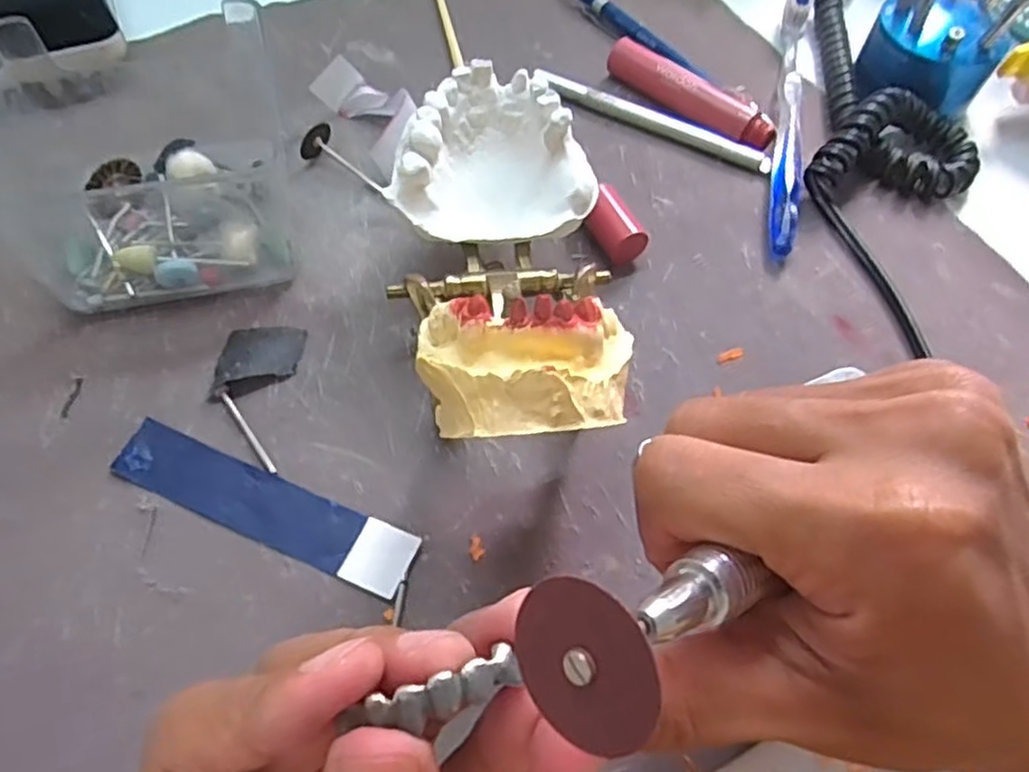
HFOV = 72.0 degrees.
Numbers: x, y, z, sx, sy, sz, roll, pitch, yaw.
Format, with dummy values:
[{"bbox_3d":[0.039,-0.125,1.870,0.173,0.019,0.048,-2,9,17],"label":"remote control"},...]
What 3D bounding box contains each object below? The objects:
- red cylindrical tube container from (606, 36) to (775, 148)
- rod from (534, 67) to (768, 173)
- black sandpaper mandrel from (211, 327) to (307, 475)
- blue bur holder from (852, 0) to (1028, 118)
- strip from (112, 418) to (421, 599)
[{"bbox_3d":[0.081,-0.136,0.332,0.088,0.018,0.017,42,65,19],"label":"red cylindrical tube container"},{"bbox_3d":[0.063,-0.123,0.329,0.114,0.009,0.007,25,61,11],"label":"rod"},{"bbox_3d":[-0.091,0.001,0.245,0.027,0.007,0.055,2,59,-2],"label":"black sandpaper mandrel"},{"bbox_3d":[0.202,-0.170,0.328,0.056,0.072,0.058,32,63,15],"label":"blue bur holder"},{"bbox_3d":[-0.080,0.038,0.226,0.102,0.004,0.021,21,60,9],"label":"strip"}]

